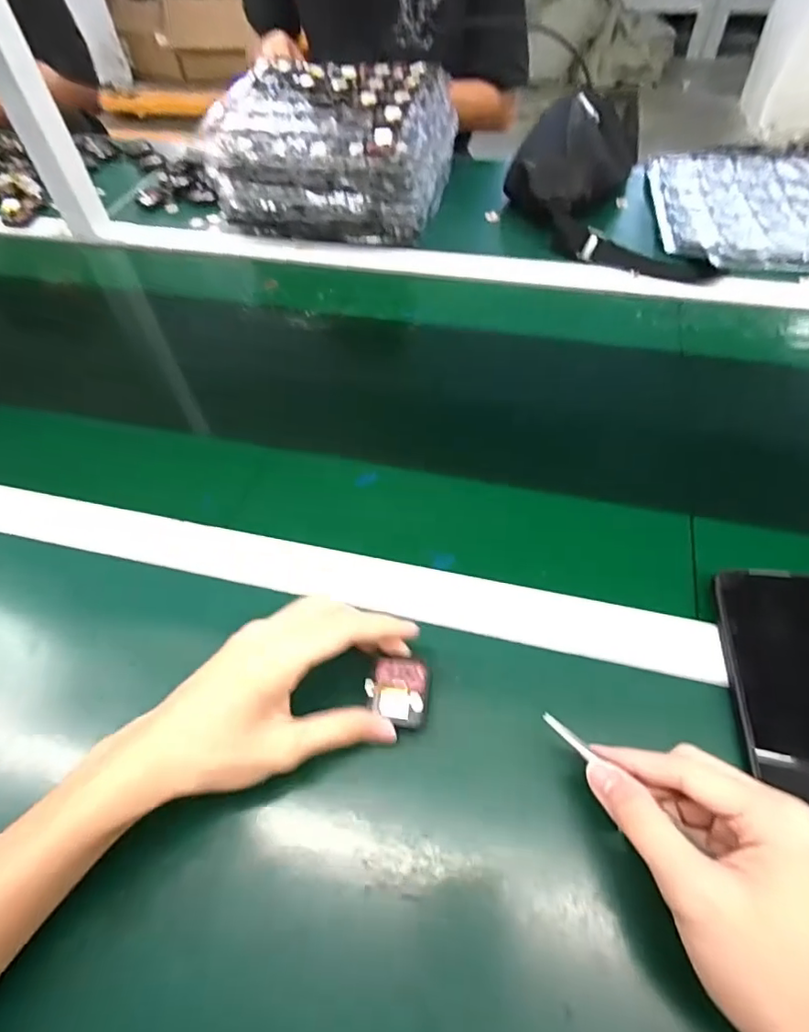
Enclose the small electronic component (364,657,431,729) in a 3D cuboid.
[{"bbox_3d":[-0.004,0.111,0.348,0.039,0.006,0.042,2,55,5],"label":"small electronic component"}]

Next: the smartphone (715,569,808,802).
[{"bbox_3d":[0.250,0.108,0.345,0.077,0.009,0.160,5,55,6],"label":"smartphone"}]

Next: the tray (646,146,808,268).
[{"bbox_3d":[0.479,-0.397,0.676,0.324,0.025,0.302,6,55,7],"label":"tray"}]

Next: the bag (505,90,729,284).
[{"bbox_3d":[0.245,-0.420,0.681,0.202,0.098,0.333,-6,55,-1],"label":"bag"}]

